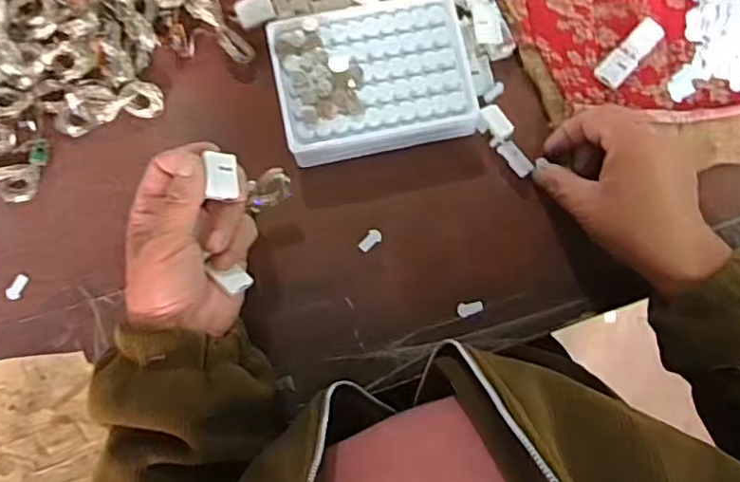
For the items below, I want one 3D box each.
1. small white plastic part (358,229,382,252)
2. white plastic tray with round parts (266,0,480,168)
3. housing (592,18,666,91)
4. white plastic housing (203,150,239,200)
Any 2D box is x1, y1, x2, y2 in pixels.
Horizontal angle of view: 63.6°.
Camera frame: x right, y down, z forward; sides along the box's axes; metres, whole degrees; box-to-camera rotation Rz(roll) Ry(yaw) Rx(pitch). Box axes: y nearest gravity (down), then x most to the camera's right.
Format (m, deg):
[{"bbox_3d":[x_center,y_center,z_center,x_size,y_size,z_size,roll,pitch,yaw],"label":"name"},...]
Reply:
[{"bbox_3d":[0.000,0.000,0.421,0.010,0.004,0.018,39,87,2],"label":"small white plastic part"},{"bbox_3d":[0.002,-0.113,0.416,0.129,0.029,0.099,-12,86,-1],"label":"white plastic tray with round parts"},{"bbox_3d":[0.189,-0.137,0.431,0.020,0.009,0.061,43,87,3],"label":"housing"},{"bbox_3d":[-0.087,-0.039,0.353,0.017,0.010,0.025,-4,84,-32],"label":"white plastic housing"}]

